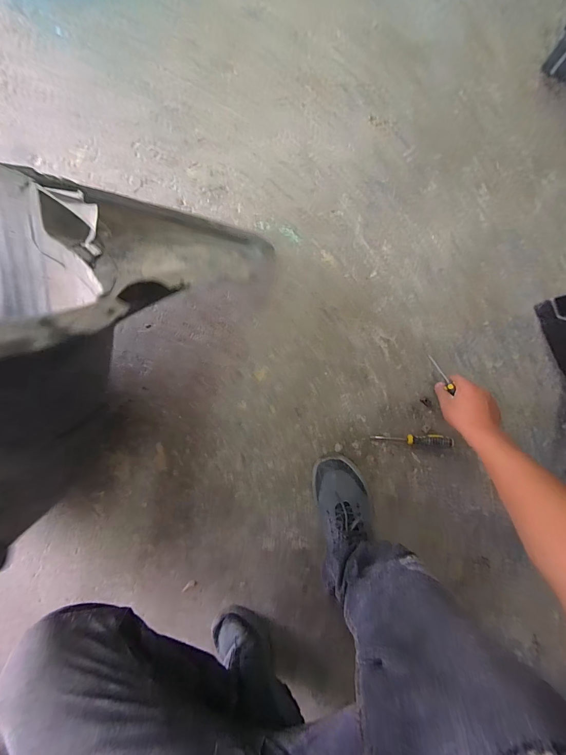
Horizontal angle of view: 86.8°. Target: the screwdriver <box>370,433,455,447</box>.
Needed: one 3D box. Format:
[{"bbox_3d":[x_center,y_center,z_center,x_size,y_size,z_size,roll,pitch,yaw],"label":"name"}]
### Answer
[{"bbox_3d":[0.271,0.132,0.632,0.162,0.029,0.024,-2,94,5],"label":"screwdriver"}]

